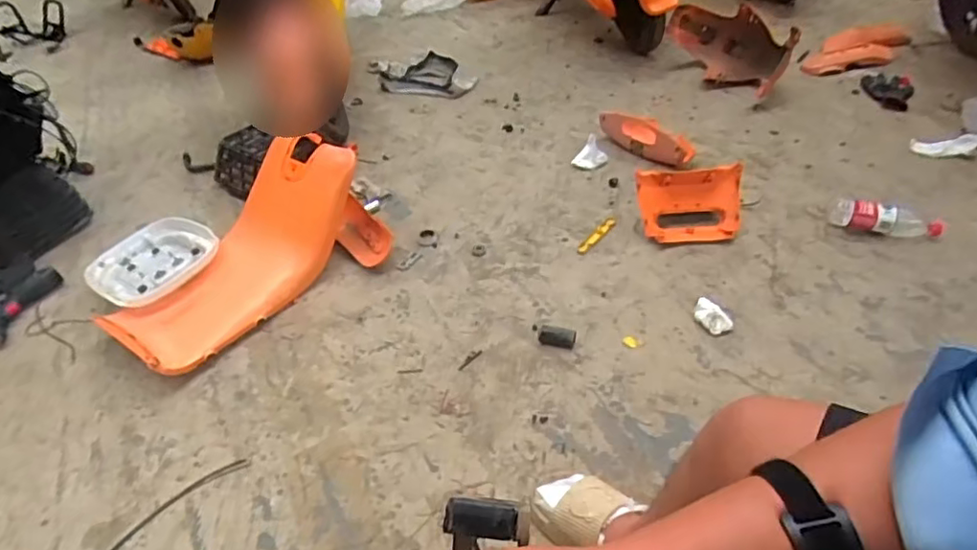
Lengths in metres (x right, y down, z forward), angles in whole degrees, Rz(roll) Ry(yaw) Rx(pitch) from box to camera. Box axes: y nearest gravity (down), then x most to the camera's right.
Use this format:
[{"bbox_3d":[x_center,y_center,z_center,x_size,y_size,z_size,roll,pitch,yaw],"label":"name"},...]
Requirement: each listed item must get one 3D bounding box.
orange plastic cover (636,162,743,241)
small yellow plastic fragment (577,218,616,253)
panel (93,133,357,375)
[{"bbox_3d":[0.488,-0.170,1.419,0.249,0.119,0.154,-5,43,1],"label":"orange plastic cover"},{"bbox_3d":[0.266,-0.098,1.453,0.029,0.008,0.145,30,54,33],"label":"small yellow plastic fragment"},{"bbox_3d":[-0.545,-0.052,1.385,0.215,0.181,0.620,21,63,26],"label":"panel"}]

